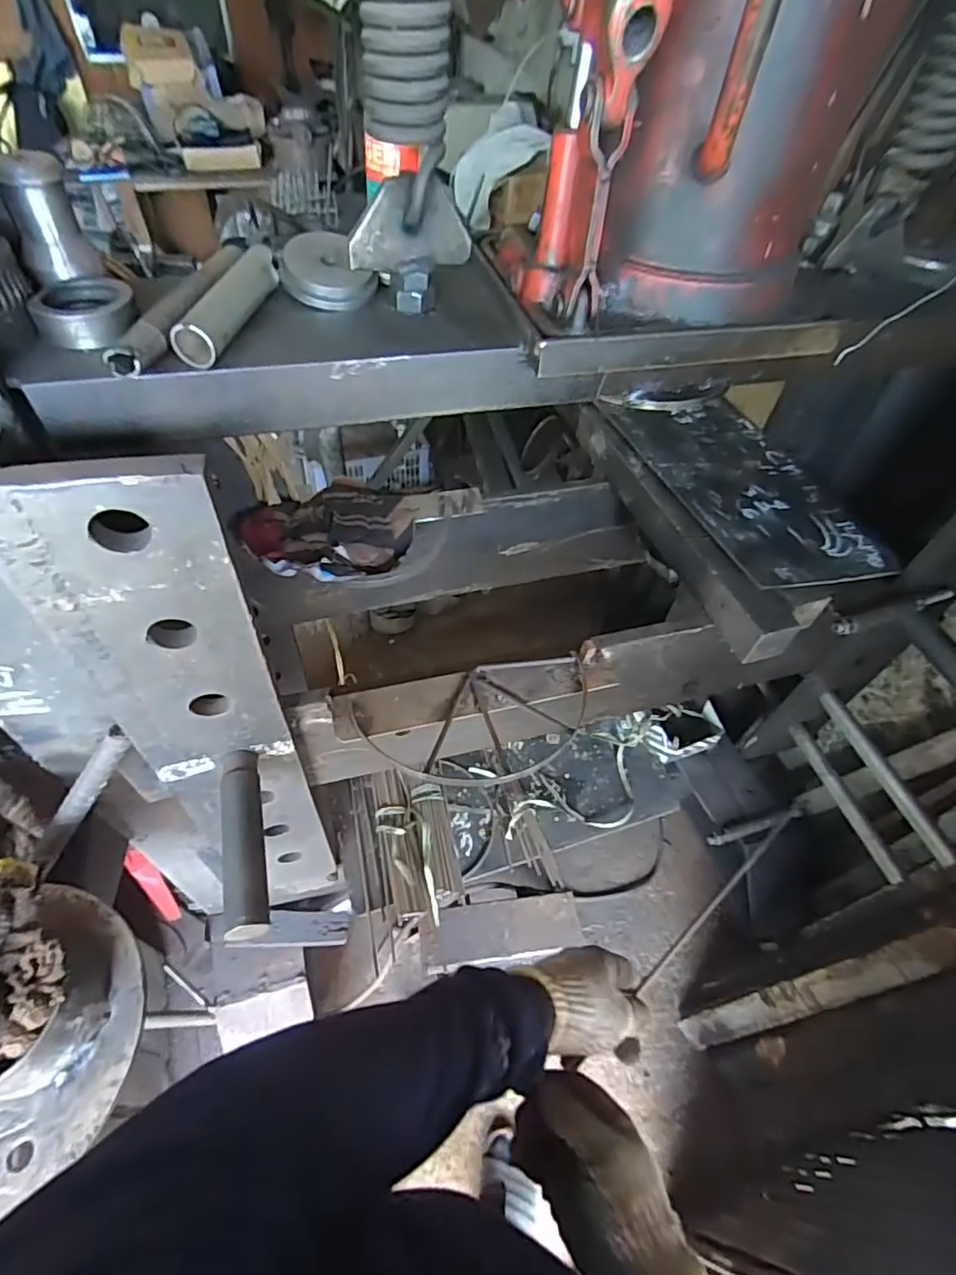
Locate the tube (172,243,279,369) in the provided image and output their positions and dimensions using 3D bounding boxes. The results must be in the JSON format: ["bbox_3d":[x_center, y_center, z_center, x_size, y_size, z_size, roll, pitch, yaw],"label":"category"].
[{"bbox_3d":[-0.166,-0.227,0.396,0.029,0.026,0.131,6,51,1],"label":"tube"}]

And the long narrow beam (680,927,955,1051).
[{"bbox_3d":[0.565,0.614,1.010,0.037,0.613,0.066,3,48,-29],"label":"long narrow beam"}]

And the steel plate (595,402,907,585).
[{"bbox_3d":[0.333,-0.195,0.741,0.239,0.010,0.350,-9,53,-23],"label":"steel plate"}]

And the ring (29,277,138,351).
[{"bbox_3d":[-0.249,-0.207,0.375,0.058,0.021,0.056,-21,56,-19],"label":"ring"}]

